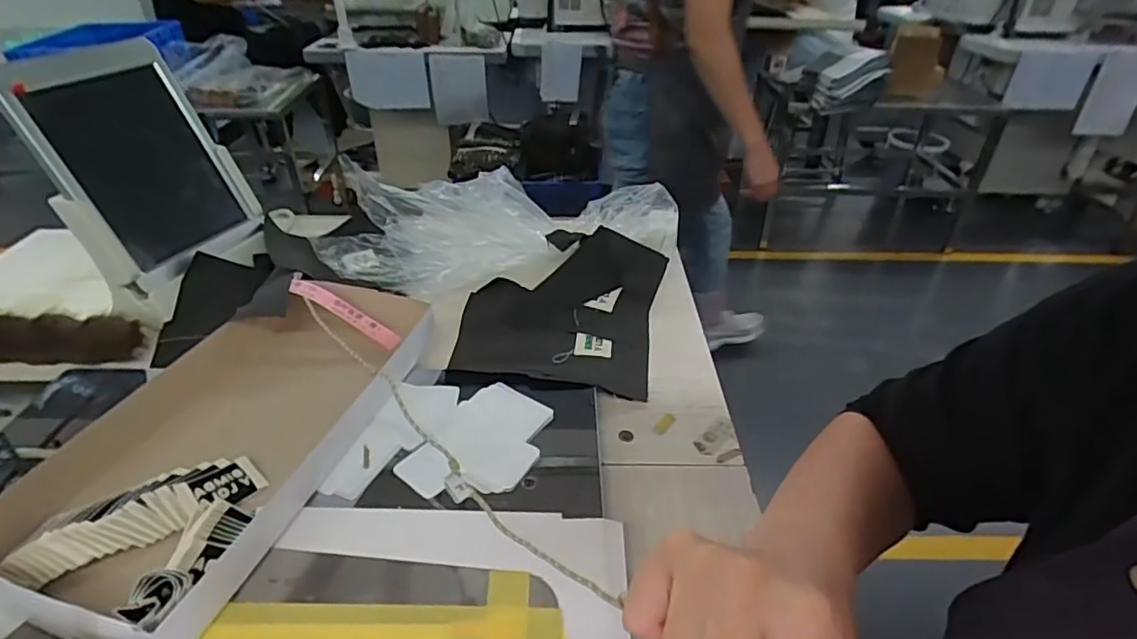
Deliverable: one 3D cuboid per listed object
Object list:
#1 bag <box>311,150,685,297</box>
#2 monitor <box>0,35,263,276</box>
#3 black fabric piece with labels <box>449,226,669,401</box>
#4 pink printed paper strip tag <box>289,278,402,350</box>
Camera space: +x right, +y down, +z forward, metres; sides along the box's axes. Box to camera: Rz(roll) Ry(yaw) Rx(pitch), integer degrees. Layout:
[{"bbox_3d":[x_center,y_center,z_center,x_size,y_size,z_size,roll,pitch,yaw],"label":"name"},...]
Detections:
[{"bbox_3d":[-0.065,-0.102,0.653,0.382,0.093,0.182,-6,37,-10],"label":"bag"},{"bbox_3d":[-0.395,-0.151,0.553,0.022,0.190,0.142,5,36,33],"label":"monitor"},{"bbox_3d":[-0.006,-0.013,0.591,0.185,0.041,0.219,7,36,8],"label":"black fabric piece with labels"},{"bbox_3d":[-0.207,-0.008,0.548,0.115,0.013,0.017,31,39,2],"label":"pink printed paper strip tag"}]

